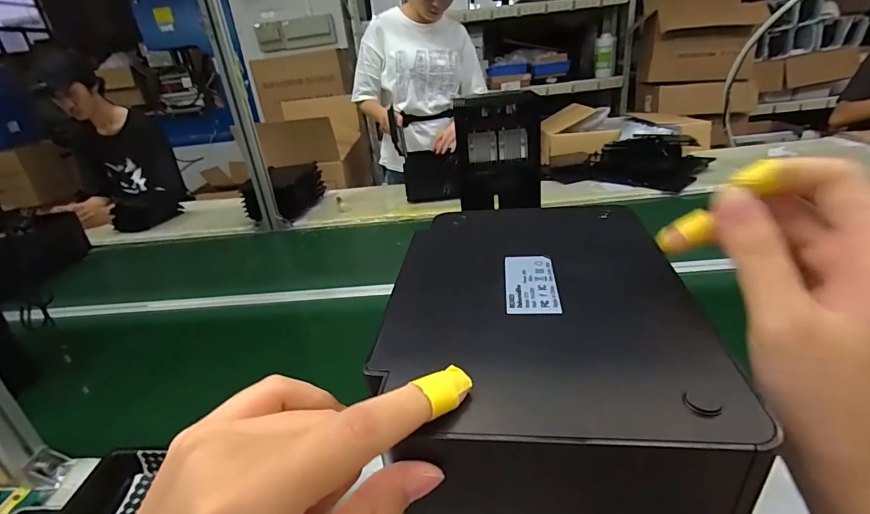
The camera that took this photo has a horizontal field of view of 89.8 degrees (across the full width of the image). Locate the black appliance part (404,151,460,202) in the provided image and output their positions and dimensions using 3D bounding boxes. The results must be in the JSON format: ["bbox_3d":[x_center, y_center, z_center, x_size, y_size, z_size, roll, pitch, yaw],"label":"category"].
[{"bbox_3d":[-0.009,-0.255,1.387,0.184,0.159,0.022,1,3,22],"label":"black appliance part"}]

